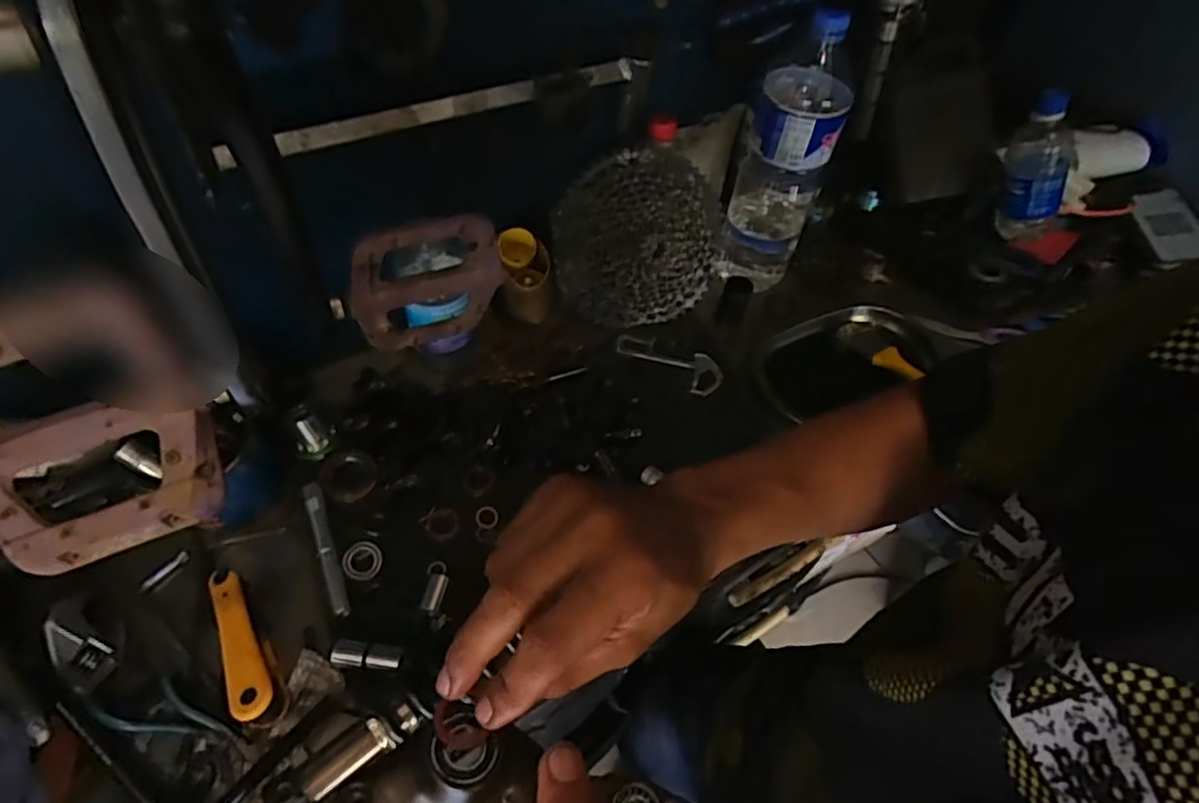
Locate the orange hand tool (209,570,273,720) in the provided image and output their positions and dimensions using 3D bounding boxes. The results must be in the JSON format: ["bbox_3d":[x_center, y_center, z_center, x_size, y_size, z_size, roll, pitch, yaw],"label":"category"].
[{"bbox_3d":[-0.281,0.184,0.494,0.026,0.007,0.128,-18,50,-28],"label":"orange hand tool"}]

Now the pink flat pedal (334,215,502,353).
[{"bbox_3d":[-0.115,-0.076,0.411,0.106,0.099,0.017,-21,58,-17],"label":"pink flat pedal"}]

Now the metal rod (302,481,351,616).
[{"bbox_3d":[-0.244,0.124,0.565,0.016,0.011,0.134,-21,58,-17],"label":"metal rod"}]

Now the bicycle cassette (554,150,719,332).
[{"bbox_3d":[0.046,-0.174,0.699,0.190,0.189,0.043,-13,25,-13],"label":"bicycle cassette"}]

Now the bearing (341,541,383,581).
[{"bbox_3d":[-0.211,0.142,0.568,0.034,0.007,0.034,1,54,-2],"label":"bearing"}]

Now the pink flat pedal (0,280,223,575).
[{"bbox_3d":[-0.218,0.011,0.267,0.094,0.015,0.111,-20,97,-14],"label":"pink flat pedal"}]

